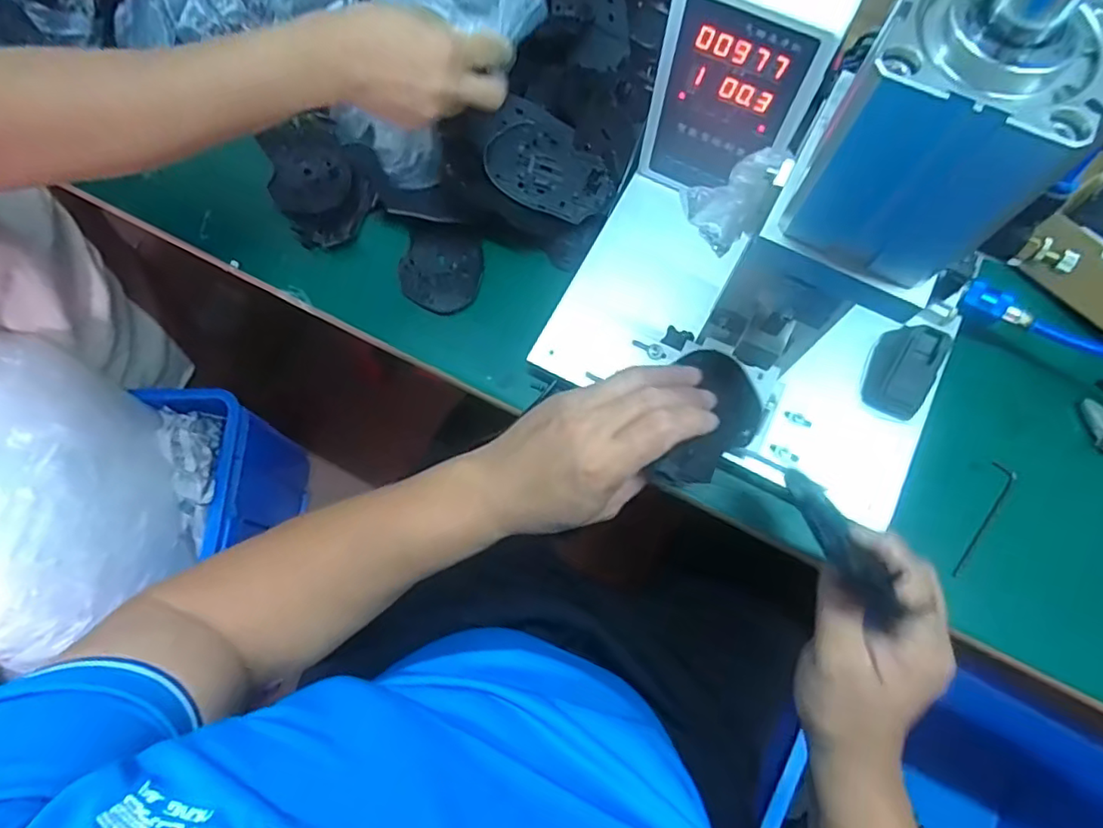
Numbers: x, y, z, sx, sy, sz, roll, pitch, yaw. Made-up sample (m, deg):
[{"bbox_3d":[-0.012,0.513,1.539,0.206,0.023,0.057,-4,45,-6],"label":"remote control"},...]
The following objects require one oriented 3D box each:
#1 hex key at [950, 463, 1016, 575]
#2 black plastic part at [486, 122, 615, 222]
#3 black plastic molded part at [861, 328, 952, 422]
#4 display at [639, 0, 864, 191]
[{"bbox_3d":[0.342,0.085,0.463,0.018,0.005,0.097,26,82,2],"label":"hex key"},{"bbox_3d":[-0.001,-0.209,0.513,0.110,0.006,0.078,31,75,-9],"label":"black plastic part"},{"bbox_3d":[0.268,-0.033,0.450,0.043,0.044,0.063,24,73,7],"label":"black plastic molded part"},{"bbox_3d":[0.131,-0.241,0.443,0.101,0.187,0.047,28,74,8],"label":"display"}]

